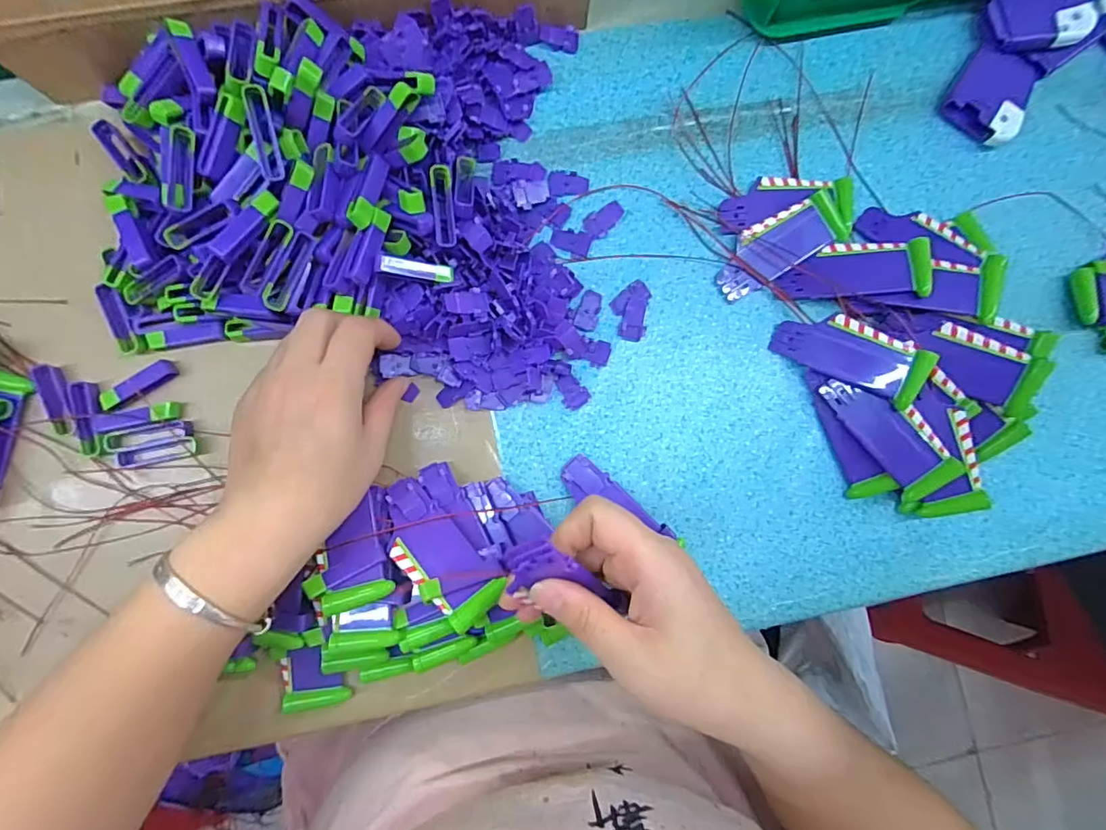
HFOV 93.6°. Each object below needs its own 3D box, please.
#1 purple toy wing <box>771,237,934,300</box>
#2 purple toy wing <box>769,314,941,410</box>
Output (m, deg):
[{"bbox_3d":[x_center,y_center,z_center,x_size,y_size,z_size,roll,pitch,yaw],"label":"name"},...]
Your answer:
[{"bbox_3d":[0.193,-0.094,0.337,0.088,0.005,0.037,2,78,16],"label":"purple toy wing"},{"bbox_3d":[0.188,-0.040,0.332,0.089,0.016,0.038,23,84,20],"label":"purple toy wing"}]

